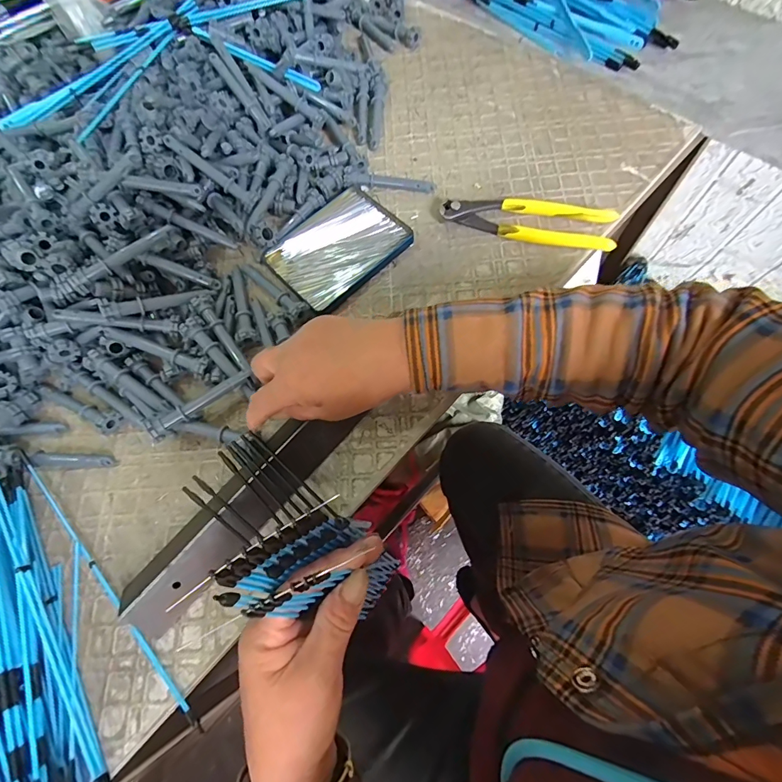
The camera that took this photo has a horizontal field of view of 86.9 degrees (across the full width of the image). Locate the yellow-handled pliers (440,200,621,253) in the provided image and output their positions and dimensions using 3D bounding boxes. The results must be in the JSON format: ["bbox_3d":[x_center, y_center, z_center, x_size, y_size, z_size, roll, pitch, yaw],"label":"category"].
[{"bbox_3d":[0.134,-0.168,0.408,0.166,0.022,0.040,12,71,8],"label":"yellow-handled pliers"}]

